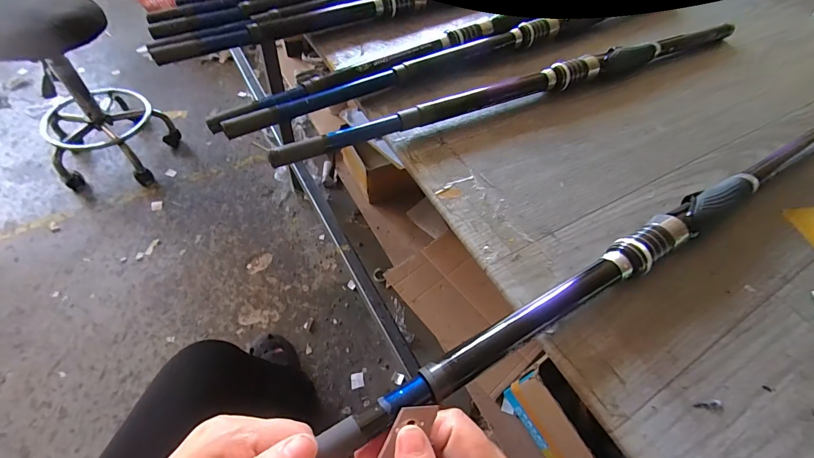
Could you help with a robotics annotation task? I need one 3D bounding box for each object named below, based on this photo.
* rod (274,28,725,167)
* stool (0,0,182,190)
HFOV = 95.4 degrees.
[{"bbox_3d":[0.155,-0.159,0.399,0.596,0.027,0.025,-20,59,-19],"label":"rod"},{"bbox_3d":[-0.992,-0.407,1.127,0.349,0.530,0.350,-35,65,-26],"label":"stool"}]

